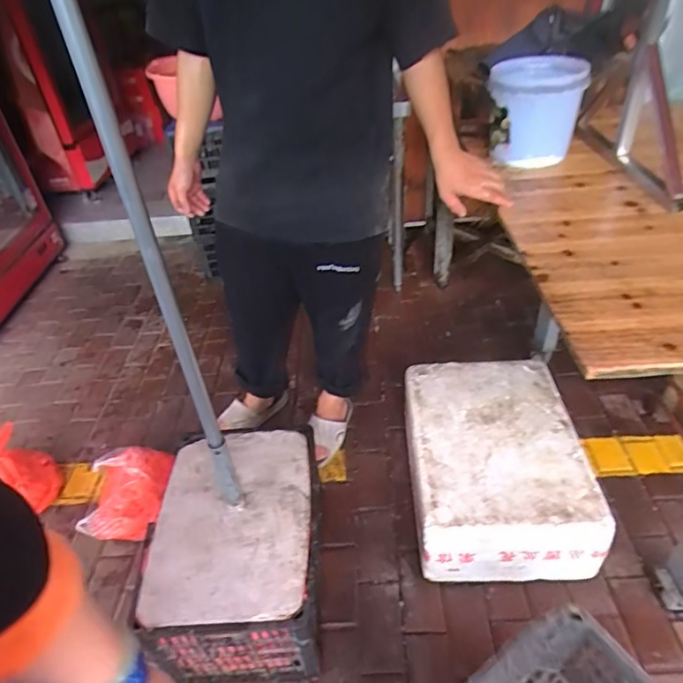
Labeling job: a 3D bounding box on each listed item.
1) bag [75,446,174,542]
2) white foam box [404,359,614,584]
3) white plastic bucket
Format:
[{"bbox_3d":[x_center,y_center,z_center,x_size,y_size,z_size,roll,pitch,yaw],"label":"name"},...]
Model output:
[{"bbox_3d":[-0.618,0.448,1.505,0.266,0.161,0.268,-6,43,-2],"label":"bag"},{"bbox_3d":[0.388,0.306,1.352,0.416,0.218,0.535,-3,39,3],"label":"white foam box"},{"bbox_3d":[0.395,-0.472,1.052,0.176,0.176,0.168,9,41,17],"label":"white plastic bucket"}]

